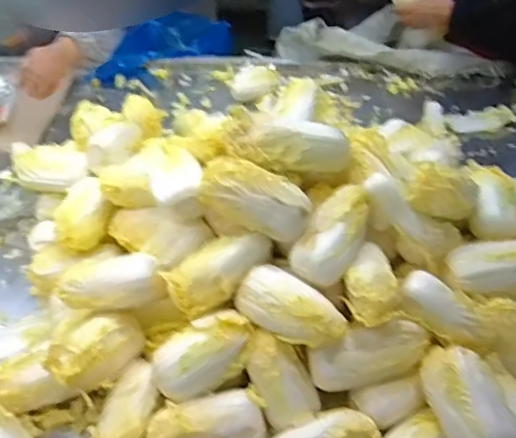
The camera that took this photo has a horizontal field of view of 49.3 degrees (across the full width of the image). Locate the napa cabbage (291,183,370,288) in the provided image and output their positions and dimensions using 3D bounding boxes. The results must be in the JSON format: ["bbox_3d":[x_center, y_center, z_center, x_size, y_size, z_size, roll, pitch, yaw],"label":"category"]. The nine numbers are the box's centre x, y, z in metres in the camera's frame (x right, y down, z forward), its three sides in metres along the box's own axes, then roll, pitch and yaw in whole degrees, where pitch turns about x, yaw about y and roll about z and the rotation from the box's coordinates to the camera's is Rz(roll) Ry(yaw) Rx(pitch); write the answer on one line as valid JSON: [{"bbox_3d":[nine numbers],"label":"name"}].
[{"bbox_3d":[0.099,0.018,0.738,0.072,0.060,0.134,21,47,20],"label":"napa cabbage"}]

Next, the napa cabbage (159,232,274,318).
[{"bbox_3d":[-0.045,0.068,0.742,0.146,0.085,0.066,-36,10,-26],"label":"napa cabbage"}]

